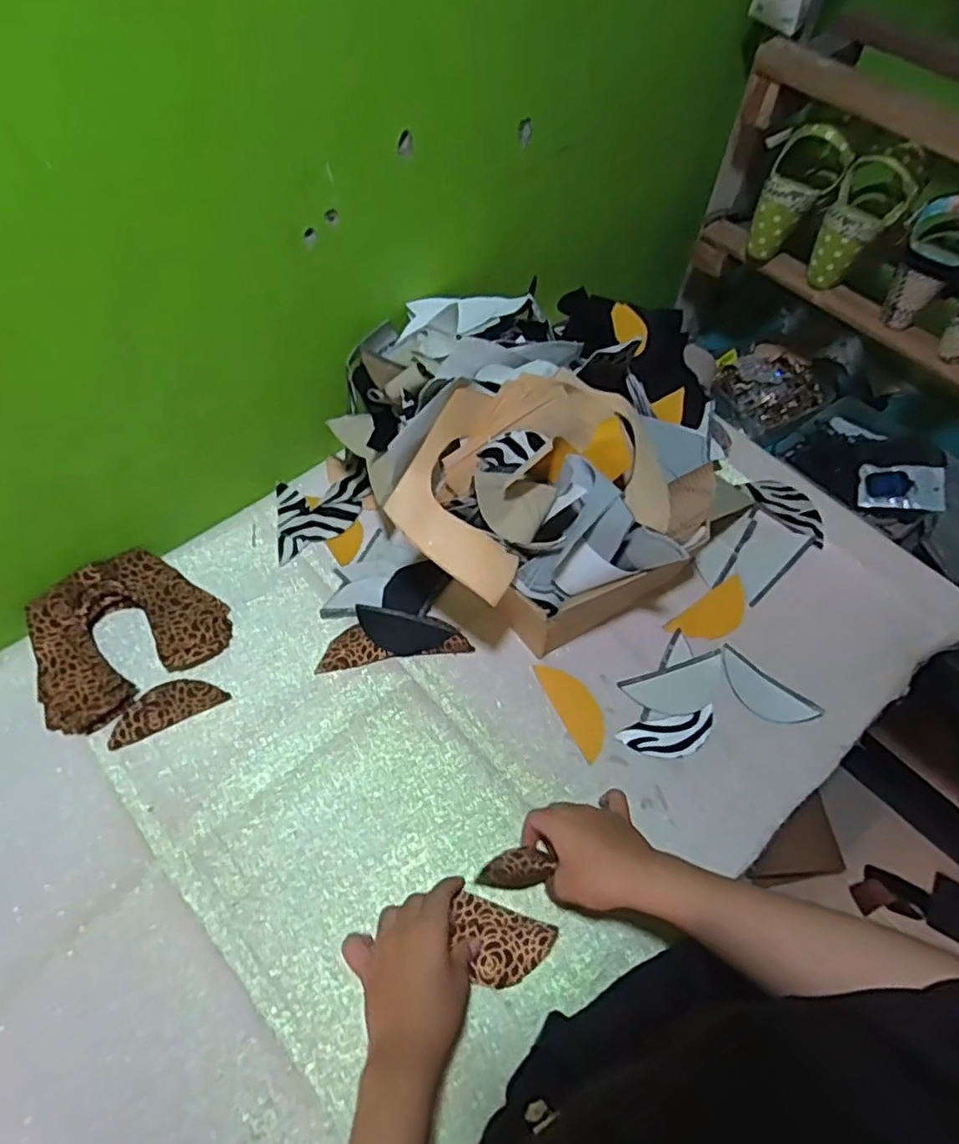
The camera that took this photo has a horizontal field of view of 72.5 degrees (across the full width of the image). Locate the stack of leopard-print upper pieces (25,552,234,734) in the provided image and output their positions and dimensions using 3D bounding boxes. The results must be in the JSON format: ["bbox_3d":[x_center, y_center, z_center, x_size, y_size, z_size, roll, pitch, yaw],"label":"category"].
[{"bbox_3d":[-0.346,0.058,0.633,0.173,0.044,0.138,-33,66,-21],"label":"stack of leopard-print upper pieces"}]

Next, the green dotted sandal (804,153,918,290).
[{"bbox_3d":[0.438,-0.400,0.755,0.078,0.137,0.072,29,61,14],"label":"green dotted sandal"}]

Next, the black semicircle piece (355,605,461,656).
[{"bbox_3d":[-0.078,0.062,0.664,0.102,0.009,0.042,12,59,4],"label":"black semicircle piece"}]

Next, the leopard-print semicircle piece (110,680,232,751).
[{"bbox_3d":[-0.296,0.126,0.617,0.104,0.005,0.041,-25,63,-17],"label":"leopard-print semicircle piece"}]

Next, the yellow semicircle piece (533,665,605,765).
[{"bbox_3d":[0.095,0.130,0.642,0.039,0.004,0.102,-23,63,-17],"label":"yellow semicircle piece"}]

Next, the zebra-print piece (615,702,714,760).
[{"bbox_3d":[0.185,0.158,0.630,0.098,0.004,0.039,-11,60,-10],"label":"zebra-print piece"}]

